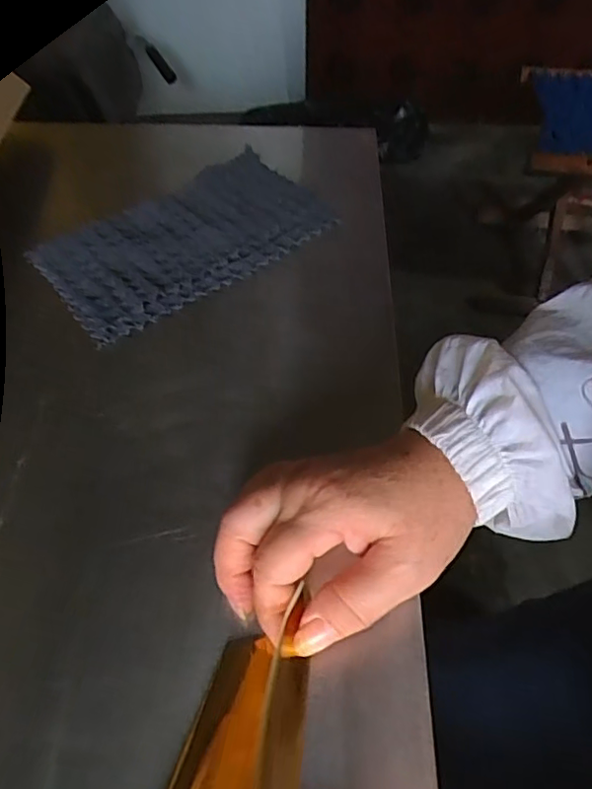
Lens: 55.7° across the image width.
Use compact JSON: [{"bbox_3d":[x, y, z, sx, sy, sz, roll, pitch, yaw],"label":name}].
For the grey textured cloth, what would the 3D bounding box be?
[{"bbox_3d":[-0.078,-0.112,0.397,0.187,0.014,0.100,-32,62,-19],"label":"grey textured cloth"}]

